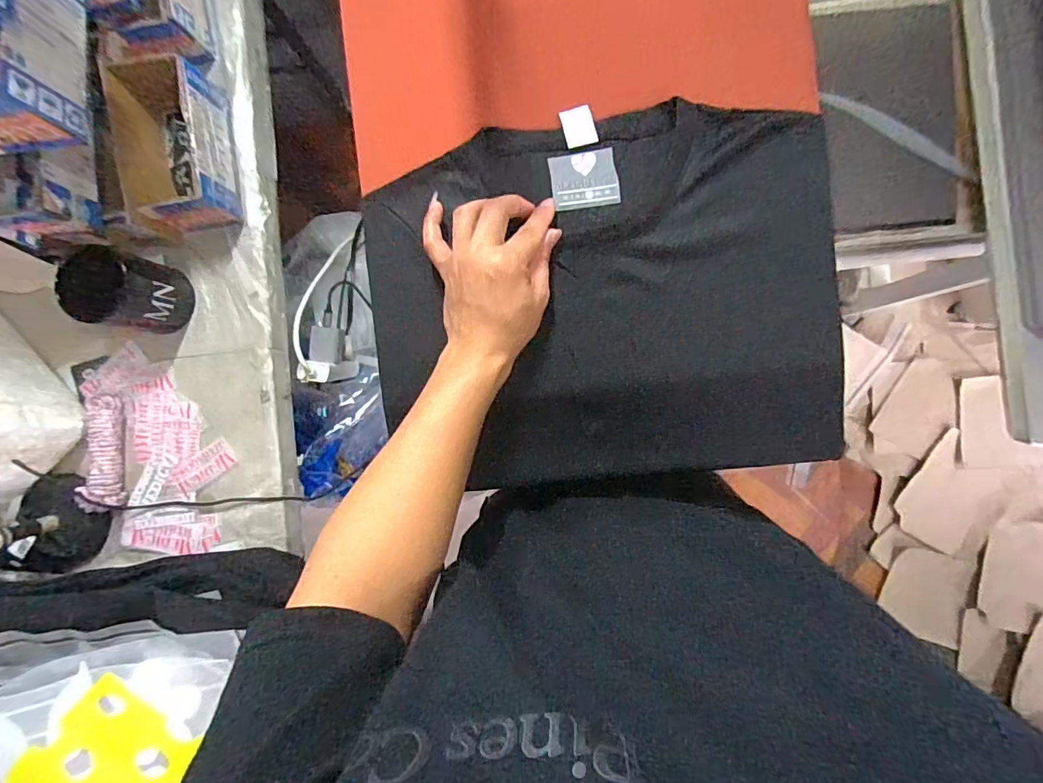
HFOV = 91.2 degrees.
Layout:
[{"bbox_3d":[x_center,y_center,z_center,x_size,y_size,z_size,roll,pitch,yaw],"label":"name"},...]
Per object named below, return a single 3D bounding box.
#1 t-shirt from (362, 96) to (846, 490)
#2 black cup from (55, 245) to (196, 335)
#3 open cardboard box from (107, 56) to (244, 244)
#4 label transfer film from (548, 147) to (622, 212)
[{"bbox_3d":[0.068,-0.077,0.444,0.392,0.042,0.304,-5,90,4],"label":"t-shirt"},{"bbox_3d":[-0.430,-0.108,0.558,0.073,0.104,0.074,0,90,4],"label":"black cup"},{"bbox_3d":[-0.387,-0.277,0.569,0.099,0.076,0.177,-7,89,4],"label":"open cardboard box"},{"bbox_3d":[0.054,-0.179,0.434,0.055,0.006,0.047,-9,89,4],"label":"label transfer film"}]

